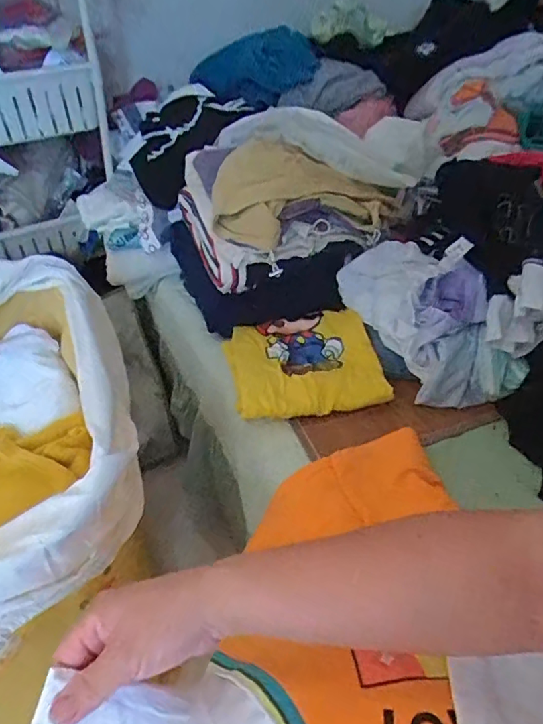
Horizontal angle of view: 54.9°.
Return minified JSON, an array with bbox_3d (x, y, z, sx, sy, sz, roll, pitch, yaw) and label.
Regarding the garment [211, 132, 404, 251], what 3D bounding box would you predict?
[{"bbox_3d":[0.046,-0.242,0.759,0.251,0.077,0.223,12,45,15],"label":"garment"}]

